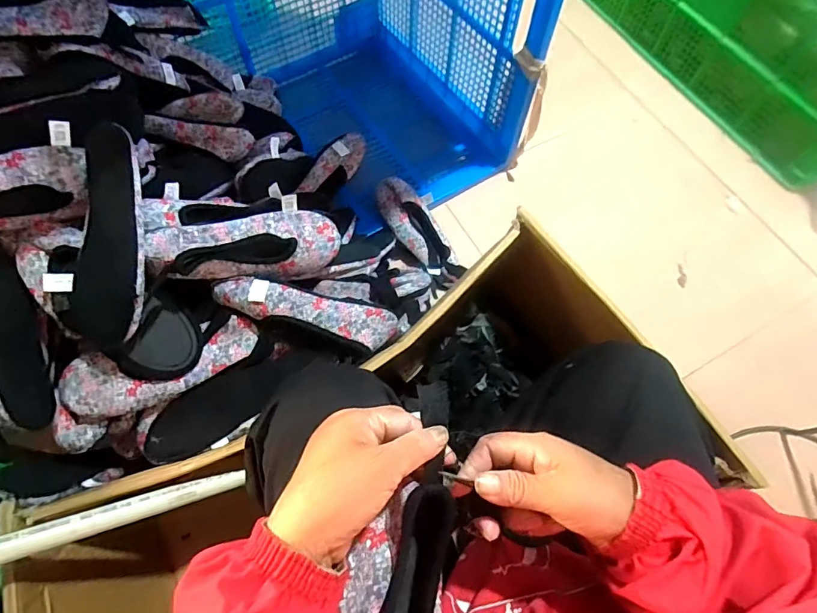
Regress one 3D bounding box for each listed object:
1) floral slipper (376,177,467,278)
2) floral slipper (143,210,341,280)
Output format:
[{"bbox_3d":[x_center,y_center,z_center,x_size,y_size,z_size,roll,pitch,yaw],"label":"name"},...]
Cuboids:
[{"bbox_3d":[0.019,-0.151,0.923,0.087,0.071,0.243,-26,69,-13],"label":"floral slipper"},{"bbox_3d":[-0.208,-0.075,0.627,0.251,0.072,0.065,-11,64,-35],"label":"floral slipper"}]

